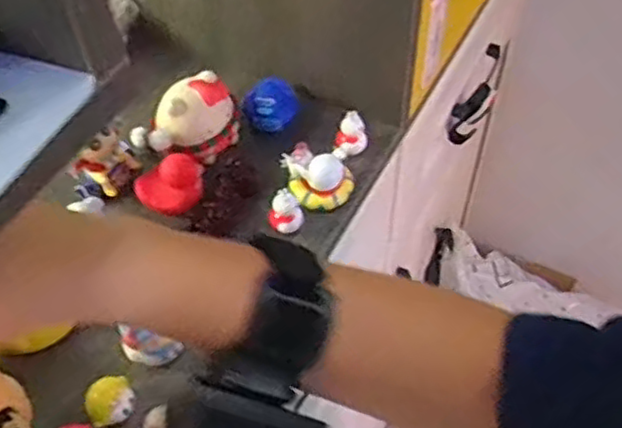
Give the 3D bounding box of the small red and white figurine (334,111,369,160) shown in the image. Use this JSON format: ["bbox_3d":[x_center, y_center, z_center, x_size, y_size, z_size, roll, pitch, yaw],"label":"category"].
[{"bbox_3d":[0.032,-0.063,0.555,0.025,0.032,0.020,-5,52,-2],"label":"small red and white figurine"}]

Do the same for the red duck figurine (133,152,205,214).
[{"bbox_3d":[-0.106,-0.022,0.527,0.051,0.030,0.030,-15,54,-10],"label":"red duck figurine"}]

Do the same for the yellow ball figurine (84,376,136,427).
[{"bbox_3d":[-0.126,0.118,0.438,0.029,0.018,0.029,-1,52,1],"label":"yellow ball figurine"}]

